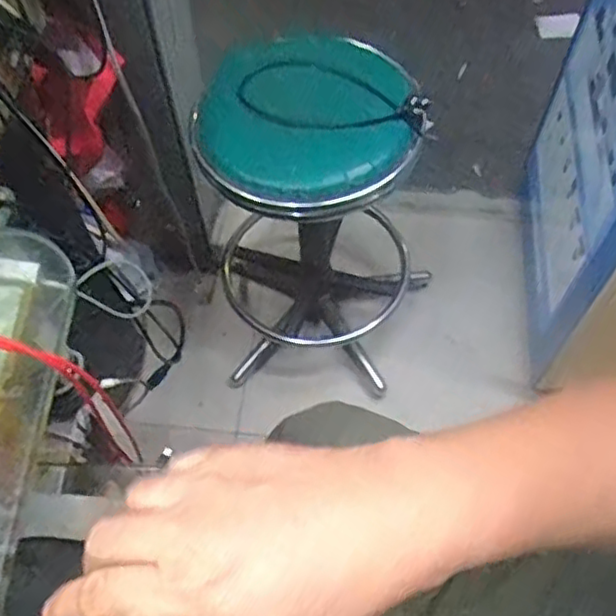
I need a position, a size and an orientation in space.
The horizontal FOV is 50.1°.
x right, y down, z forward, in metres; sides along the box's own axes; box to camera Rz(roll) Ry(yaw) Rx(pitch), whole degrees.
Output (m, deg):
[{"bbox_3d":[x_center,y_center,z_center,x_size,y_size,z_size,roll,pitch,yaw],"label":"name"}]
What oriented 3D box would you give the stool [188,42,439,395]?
[{"bbox_3d":[0.020,-0.116,1.107,0.369,0.545,0.350,9,60,6],"label":"stool"}]

